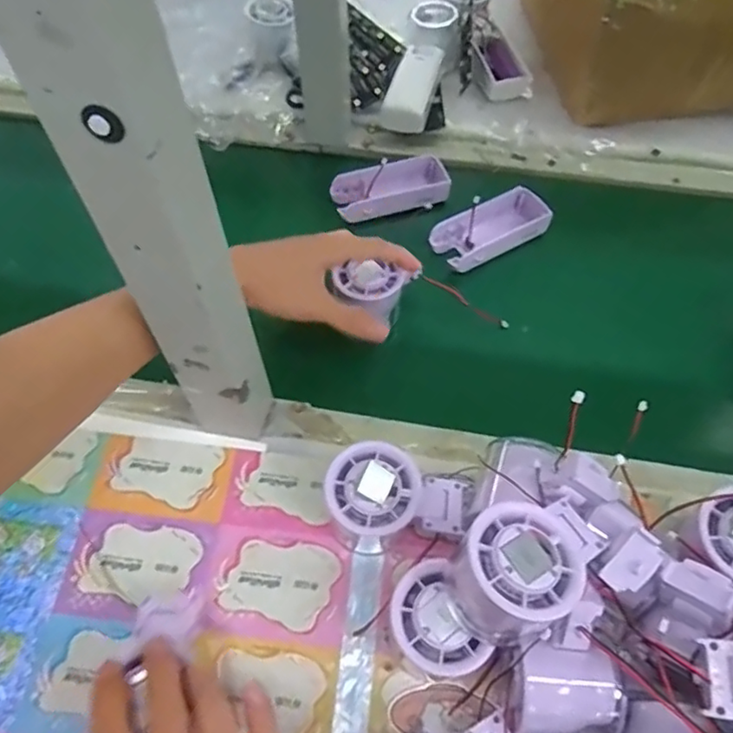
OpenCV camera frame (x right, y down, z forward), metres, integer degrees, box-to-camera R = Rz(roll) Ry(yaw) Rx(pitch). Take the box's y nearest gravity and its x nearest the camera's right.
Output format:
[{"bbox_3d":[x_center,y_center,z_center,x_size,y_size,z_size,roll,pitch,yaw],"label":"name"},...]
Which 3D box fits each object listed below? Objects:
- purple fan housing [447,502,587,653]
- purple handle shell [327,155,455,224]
[{"bbox_3d":[0.078,0.111,0.323,0.057,0.071,0.059,34,63,19],"label":"purple fan housing"},{"bbox_3d":[0.025,-0.172,0.584,0.111,0.020,0.056,-15,59,-10],"label":"purple handle shell"}]

